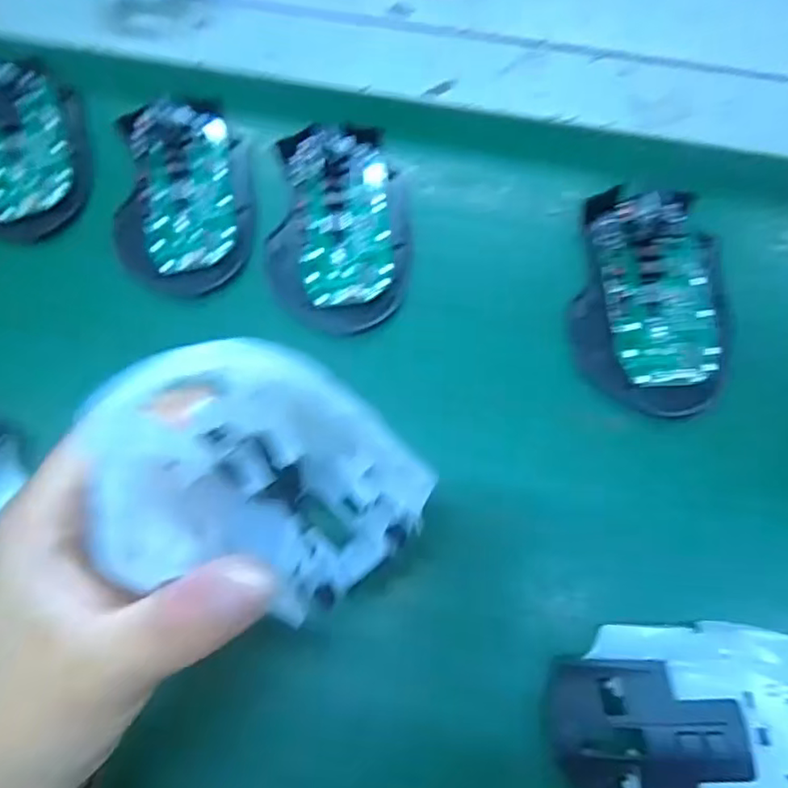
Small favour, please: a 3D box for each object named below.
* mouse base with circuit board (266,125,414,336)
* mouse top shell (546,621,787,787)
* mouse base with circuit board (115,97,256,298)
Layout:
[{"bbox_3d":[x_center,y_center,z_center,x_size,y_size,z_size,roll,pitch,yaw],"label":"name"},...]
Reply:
[{"bbox_3d":[-0.027,-0.088,0.314,0.073,0.015,0.113,3,73,4],"label":"mouse base with circuit board"},{"bbox_3d":[0.121,0.122,0.229,0.118,0.037,0.064,-4,73,0],"label":"mouse top shell"},{"bbox_3d":[-0.113,-0.107,0.321,0.071,0.015,0.111,-3,73,2],"label":"mouse base with circuit board"}]

